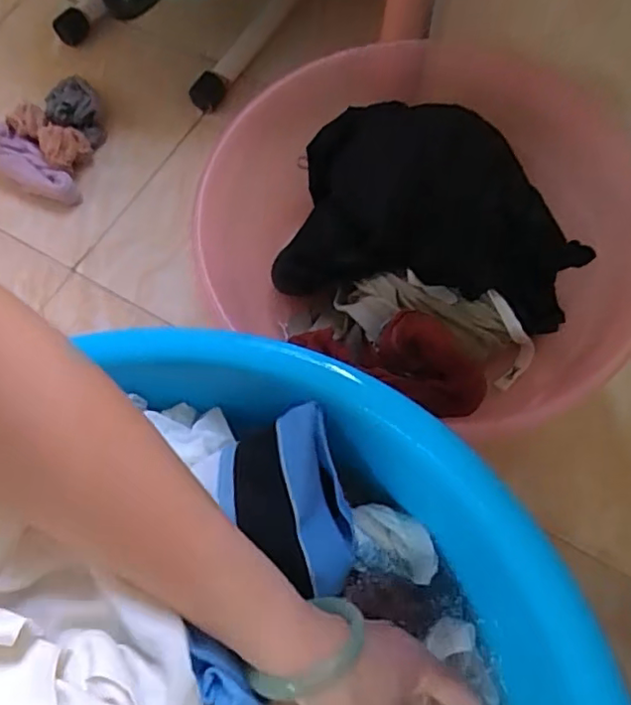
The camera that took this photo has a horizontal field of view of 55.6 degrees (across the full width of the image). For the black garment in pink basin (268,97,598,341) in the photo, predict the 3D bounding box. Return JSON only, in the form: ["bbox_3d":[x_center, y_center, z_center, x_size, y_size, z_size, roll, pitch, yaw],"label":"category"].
[{"bbox_3d":[0.105,-0.125,0.541,0.257,0.076,0.175,9,67,5],"label":"black garment in pink basin"}]

